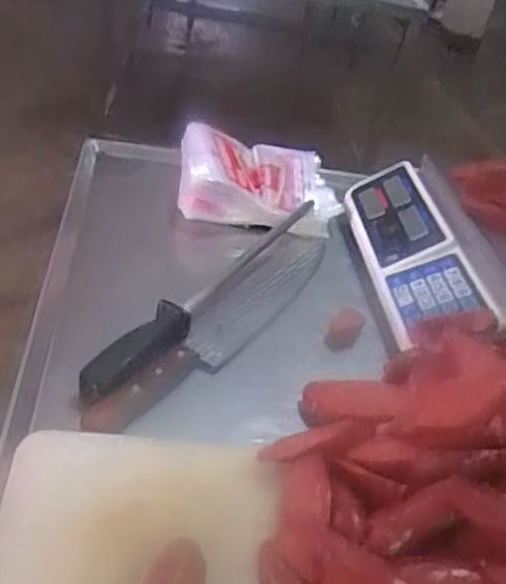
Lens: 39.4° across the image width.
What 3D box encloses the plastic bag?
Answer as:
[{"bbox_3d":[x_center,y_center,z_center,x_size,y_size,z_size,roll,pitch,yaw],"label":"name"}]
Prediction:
[{"bbox_3d":[0.010,-0.157,0.905,0.204,0.087,0.168,6,34,-8],"label":"plastic bag"}]

